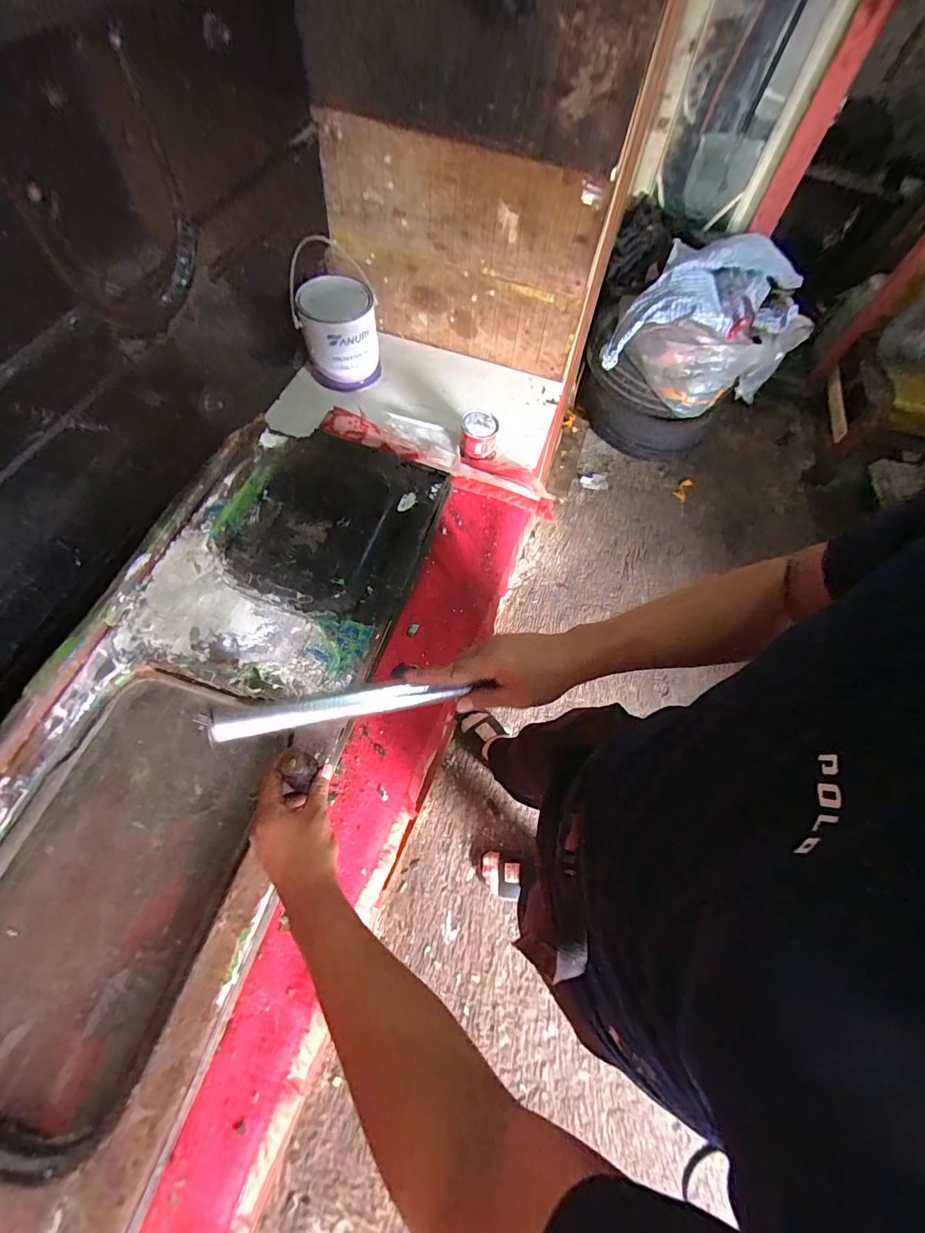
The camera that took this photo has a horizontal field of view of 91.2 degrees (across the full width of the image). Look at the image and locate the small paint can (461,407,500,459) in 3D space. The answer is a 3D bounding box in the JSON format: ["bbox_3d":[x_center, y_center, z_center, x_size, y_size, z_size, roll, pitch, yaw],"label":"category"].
[{"bbox_3d":[0.032,-0.356,0.894,0.072,0.068,0.071,2,63,-2],"label":"small paint can"}]

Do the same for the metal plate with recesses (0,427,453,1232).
[{"bbox_3d":[-0.344,0.132,0.608,0.374,0.078,1.000,17,63,6],"label":"metal plate with recesses"}]

